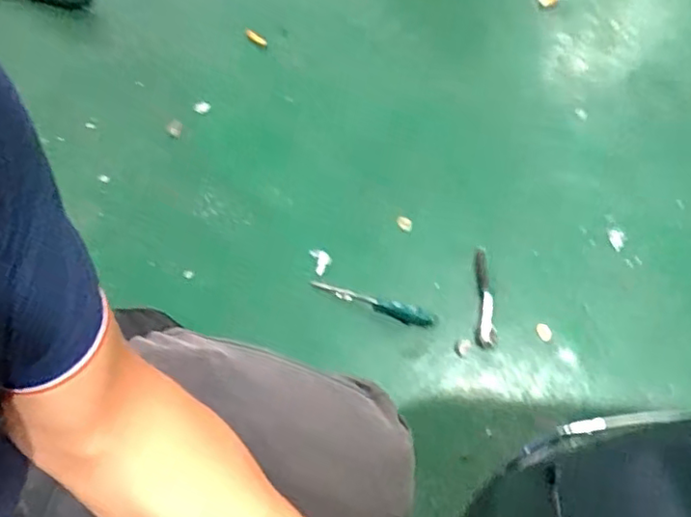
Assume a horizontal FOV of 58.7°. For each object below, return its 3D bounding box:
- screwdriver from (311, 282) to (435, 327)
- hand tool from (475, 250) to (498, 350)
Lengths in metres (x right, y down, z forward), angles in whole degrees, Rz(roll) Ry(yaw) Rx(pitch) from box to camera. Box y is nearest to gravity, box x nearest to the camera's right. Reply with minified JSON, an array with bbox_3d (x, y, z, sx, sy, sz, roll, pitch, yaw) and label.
[{"bbox_3d":[0.039,0.065,0.881,0.179,0.028,0.022,17,75,0],"label":"screwdriver"},{"bbox_3d":[0.203,0.058,0.898,0.027,0.013,0.146,2,76,-4],"label":"hand tool"}]

